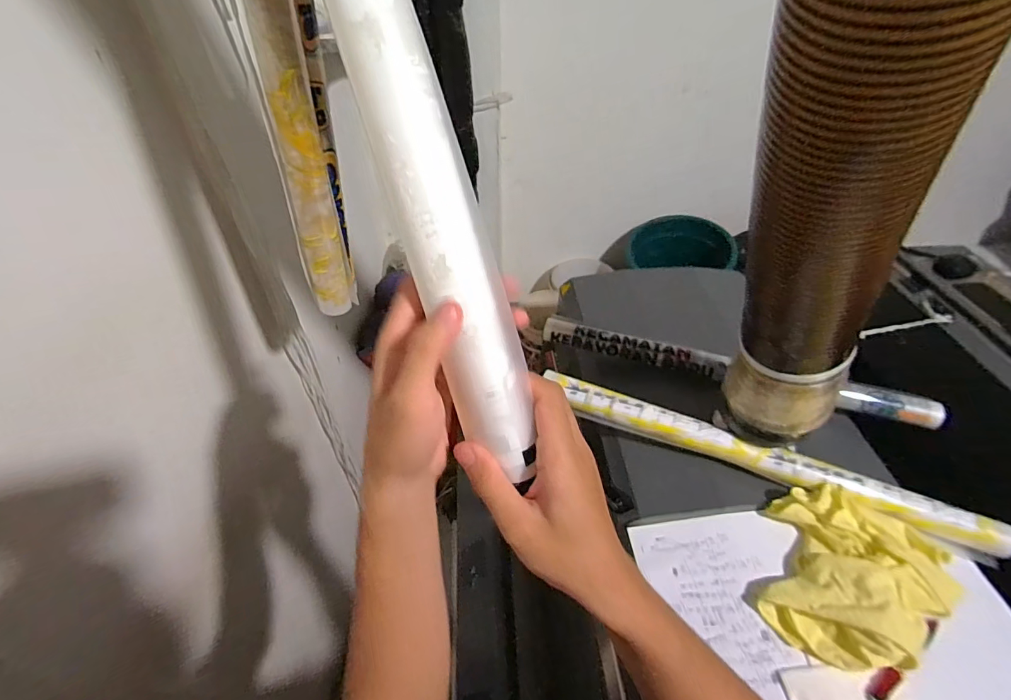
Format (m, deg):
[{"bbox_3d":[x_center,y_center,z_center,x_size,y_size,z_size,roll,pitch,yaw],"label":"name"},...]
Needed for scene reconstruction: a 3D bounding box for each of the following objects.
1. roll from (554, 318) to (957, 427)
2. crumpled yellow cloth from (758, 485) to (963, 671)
[{"bbox_3d":[0.356,0.029,0.755,0.599,0.034,0.051,14,46,13],"label":"roll"},{"bbox_3d":[0.403,0.255,0.524,0.185,0.059,0.202,20,48,18],"label":"crumpled yellow cloth"}]

